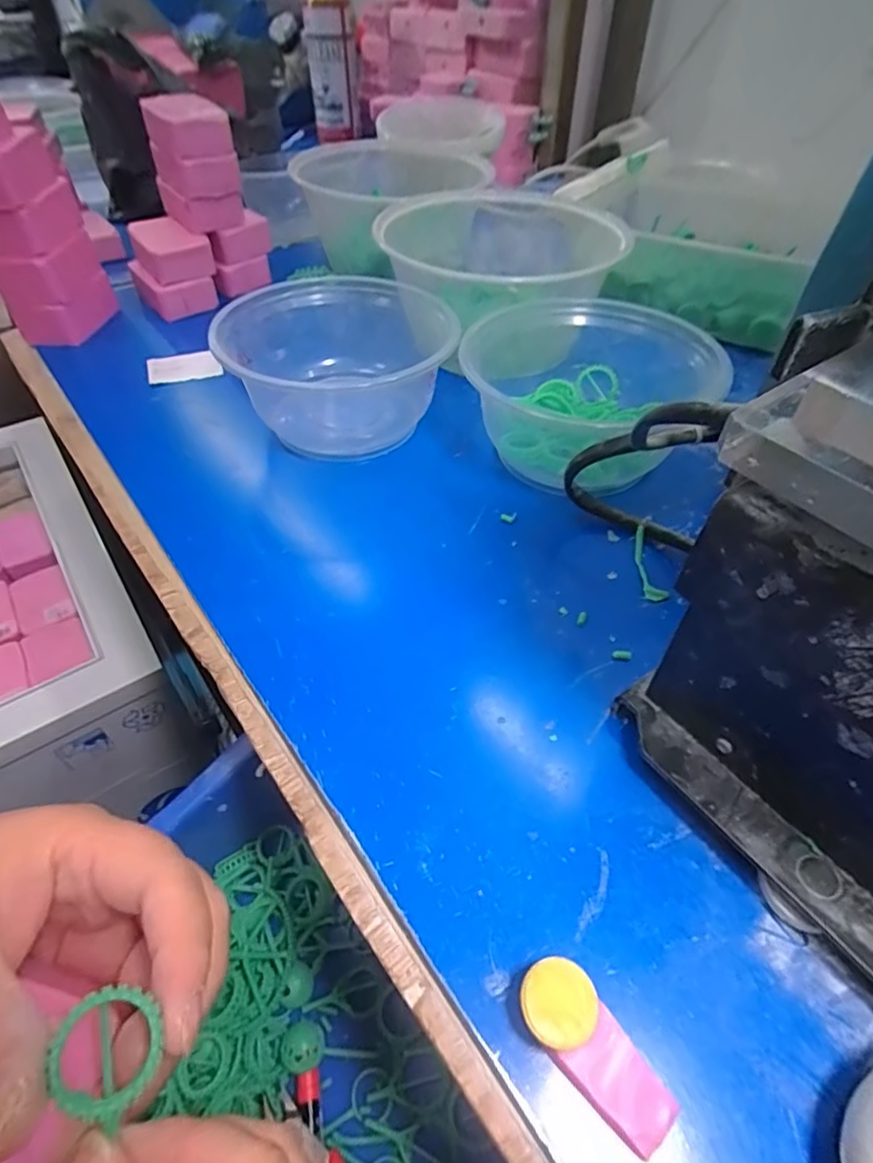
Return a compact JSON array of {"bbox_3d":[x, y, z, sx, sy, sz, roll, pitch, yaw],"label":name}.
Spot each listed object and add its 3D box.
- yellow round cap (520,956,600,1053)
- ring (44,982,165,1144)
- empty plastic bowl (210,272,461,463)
[{"bbox_3d":[0.033,0.113,0.157,0.020,0.004,0.020,-4,52,5],"label":"yellow round cap"},{"bbox_3d":[-0.074,0.106,0.131,0.023,0.004,0.023,11,60,-19],"label":"ring"},{"bbox_3d":[-0.058,-0.130,0.350,0.122,0.057,0.111,0,48,0],"label":"empty plastic bowl"}]

